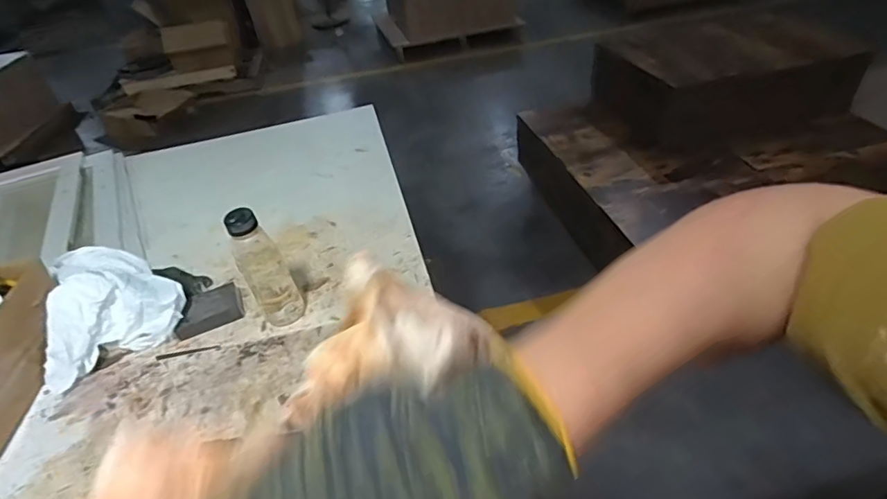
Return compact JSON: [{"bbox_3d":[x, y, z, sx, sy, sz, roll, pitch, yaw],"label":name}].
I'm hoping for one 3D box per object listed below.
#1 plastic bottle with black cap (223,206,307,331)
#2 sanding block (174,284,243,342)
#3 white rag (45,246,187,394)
[{"bbox_3d":[-0.257,0.032,0.747,0.060,0.214,0.058,-26,42,-22],"label":"plastic bottle with black cap"},{"bbox_3d":[-0.373,0.093,0.818,0.098,0.024,0.080,-19,40,-15],"label":"sanding block"},{"bbox_3d":[-0.529,0.071,0.803,0.200,0.096,0.237,-27,43,-23],"label":"white rag"}]

